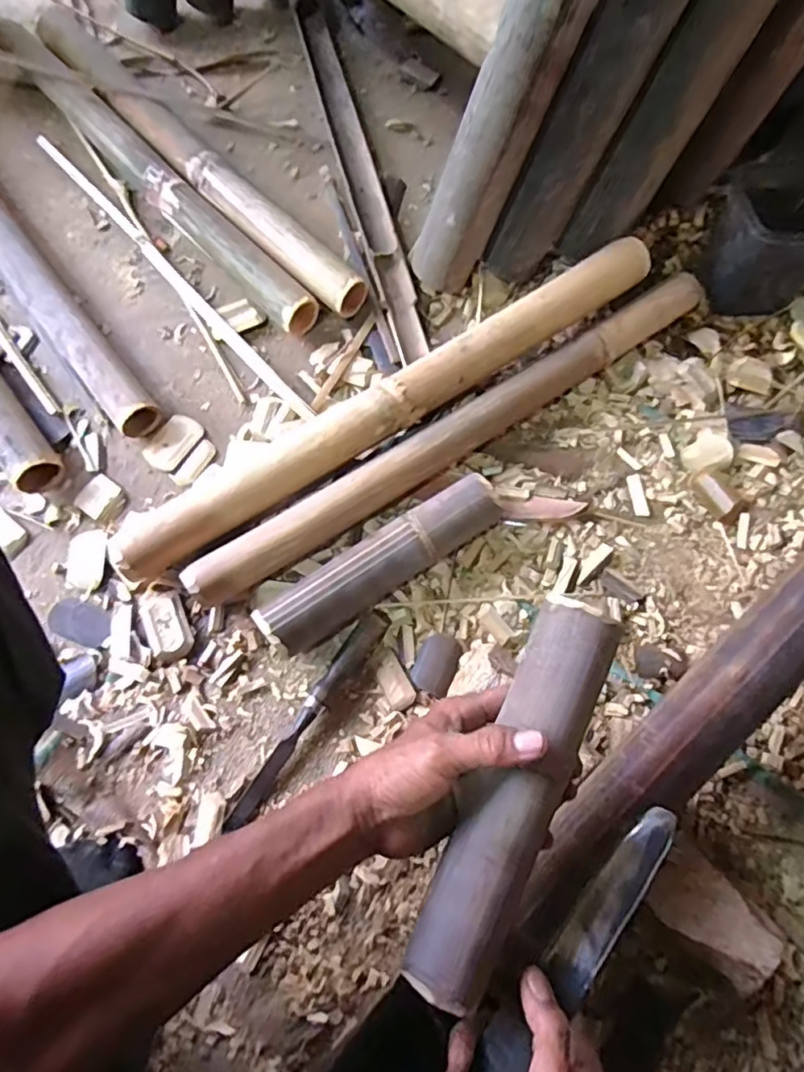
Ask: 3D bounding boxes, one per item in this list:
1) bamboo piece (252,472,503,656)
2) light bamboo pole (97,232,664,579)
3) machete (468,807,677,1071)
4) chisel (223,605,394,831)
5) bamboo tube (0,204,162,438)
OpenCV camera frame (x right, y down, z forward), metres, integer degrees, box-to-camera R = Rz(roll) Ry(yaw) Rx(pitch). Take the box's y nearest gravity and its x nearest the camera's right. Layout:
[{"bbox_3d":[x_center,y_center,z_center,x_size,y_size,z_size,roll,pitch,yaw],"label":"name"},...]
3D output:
[{"bbox_3d":[-0.016,0.029,0.600,0.256,0.062,0.054,-34,75,-10],"label":"bamboo piece"},{"bbox_3d":[-0.007,-0.147,0.623,0.649,0.044,0.059,-32,76,-9],"label":"light bamboo pole"},{"bbox_3d":[0.101,0.302,0.398,0.030,0.022,0.277,39,74,12],"label":"machete"},{"bbox_3d":[-0.089,0.172,0.574,0.025,0.022,0.238,34,75,11],"label":"chisel"},{"bbox_3d":[-0.488,-0.358,0.731,0.052,0.060,0.630,-38,75,-11],"label":"bamboo tube"}]

